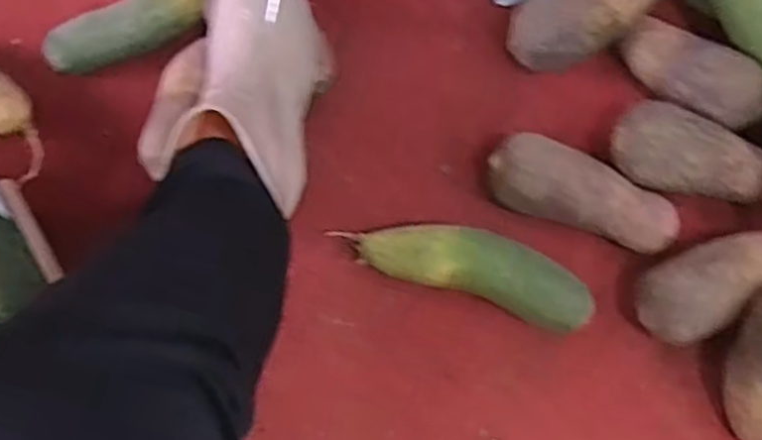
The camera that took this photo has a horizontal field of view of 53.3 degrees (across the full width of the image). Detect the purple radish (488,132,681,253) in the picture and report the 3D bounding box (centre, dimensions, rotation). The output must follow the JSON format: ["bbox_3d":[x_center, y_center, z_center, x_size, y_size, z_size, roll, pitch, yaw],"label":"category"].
[{"bbox_3d":[0.176,-0.020,0.672,0.164,0.061,0.058,22,73,8],"label":"purple radish"}]

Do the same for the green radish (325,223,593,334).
[{"bbox_3d":[0.073,0.041,0.656,0.216,0.060,0.057,19,73,7],"label":"green radish"}]

